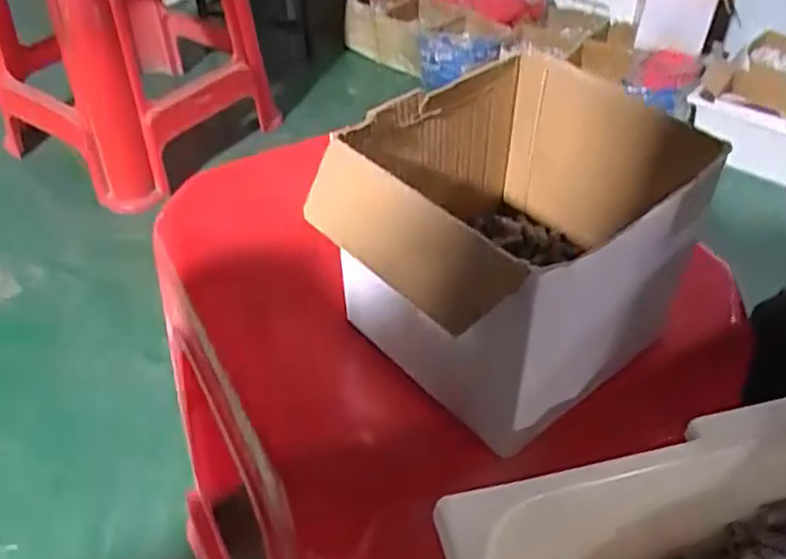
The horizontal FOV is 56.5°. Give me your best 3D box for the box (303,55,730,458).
[{"bbox_3d":[0.063,-0.023,0.358,0.170,0.107,0.136,-31,48,-31],"label":"box"}]

